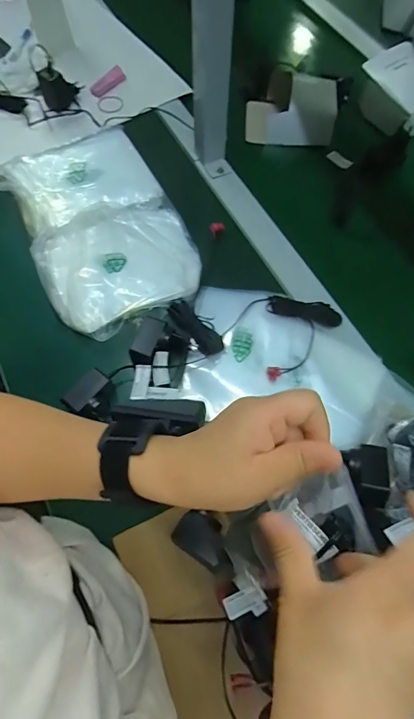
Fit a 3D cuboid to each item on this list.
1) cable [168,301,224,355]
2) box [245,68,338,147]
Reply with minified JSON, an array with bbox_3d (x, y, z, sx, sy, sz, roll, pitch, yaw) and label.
[{"bbox_3d":[-0.017,-0.043,0.547,0.035,0.019,0.096,-36,71,-14],"label":"cable"},{"bbox_3d":[0.150,-0.457,0.727,0.153,0.076,0.119,6,67,3],"label":"box"}]

